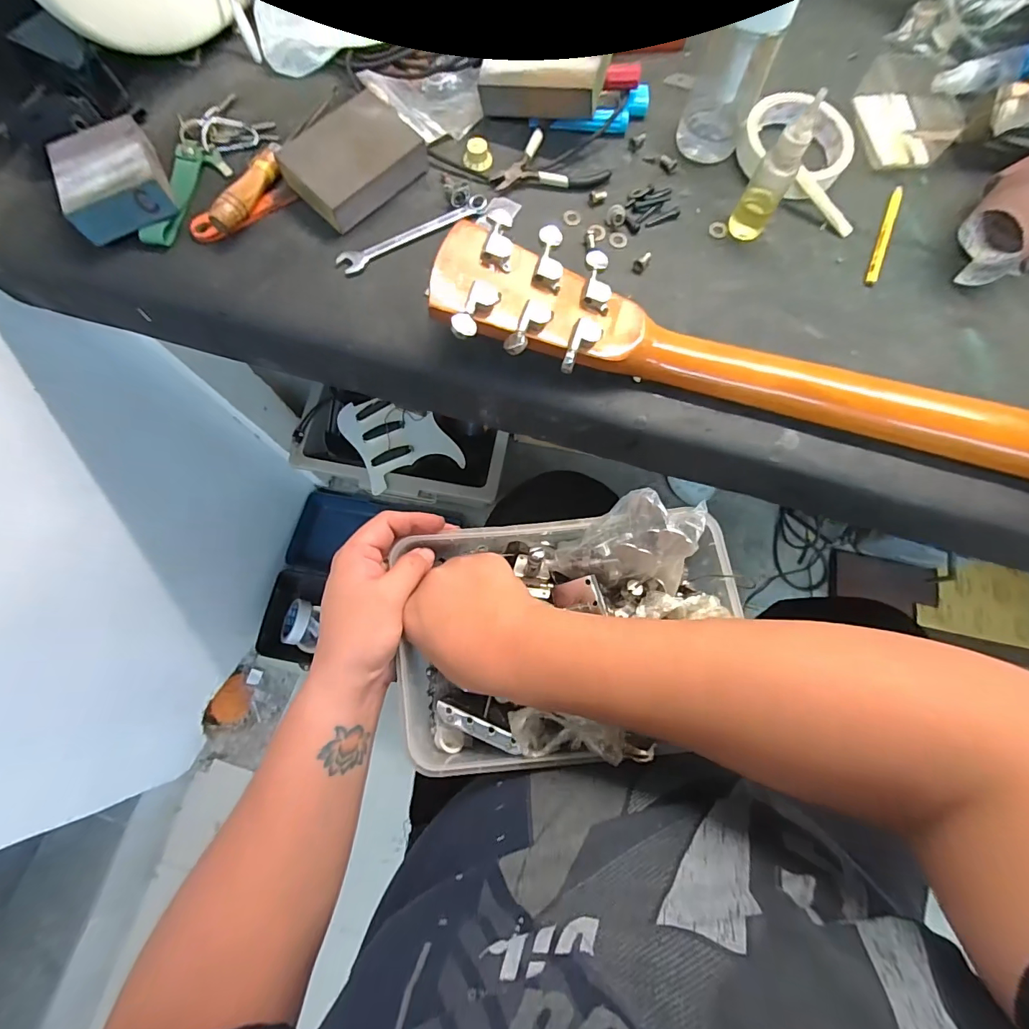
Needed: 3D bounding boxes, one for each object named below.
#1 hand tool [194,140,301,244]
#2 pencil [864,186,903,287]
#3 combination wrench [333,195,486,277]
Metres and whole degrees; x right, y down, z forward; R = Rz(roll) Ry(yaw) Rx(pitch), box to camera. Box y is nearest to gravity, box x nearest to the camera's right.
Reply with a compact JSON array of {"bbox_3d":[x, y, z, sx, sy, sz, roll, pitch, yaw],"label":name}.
[{"bbox_3d":[-0.221,-0.260,0.369,0.033,0.029,0.098,39,82,7],"label":"hand tool"},{"bbox_3d":[0.314,-0.238,0.382,0.011,0.006,0.109,23,80,5],"label":"pencil"},{"bbox_3d":[-0.083,-0.234,0.375,0.133,0.010,0.025,-29,80,-5],"label":"combination wrench"}]

